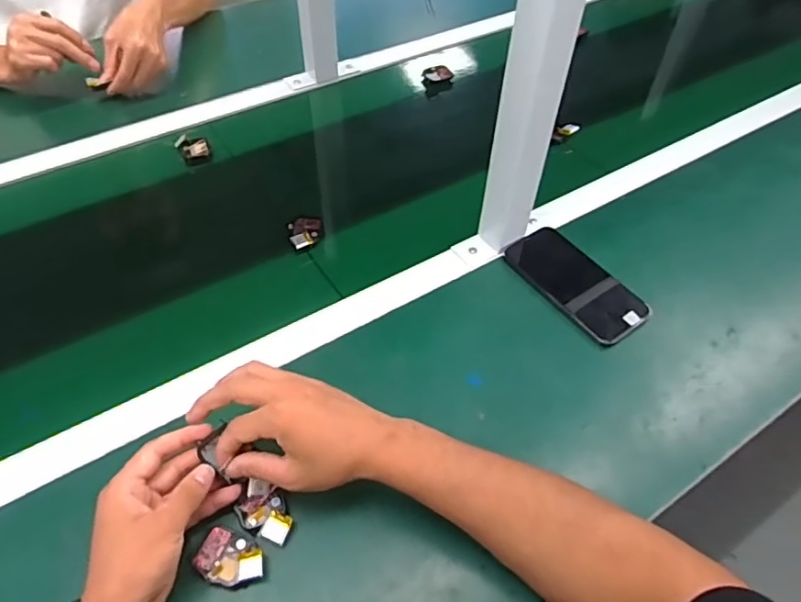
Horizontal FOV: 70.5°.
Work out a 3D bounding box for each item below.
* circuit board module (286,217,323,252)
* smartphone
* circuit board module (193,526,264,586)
[{"bbox_3d":[-0.112,-0.082,0.671,0.042,0.012,0.050,-10,52,-10],"label":"circuit board module"},{"bbox_3d":[0.193,-0.023,0.630,0.074,0.015,0.167,-28,57,-22],"label":"smartphone"},{"bbox_3d":[-0.130,0.199,0.436,0.054,0.012,0.035,19,53,13],"label":"circuit board module"}]

